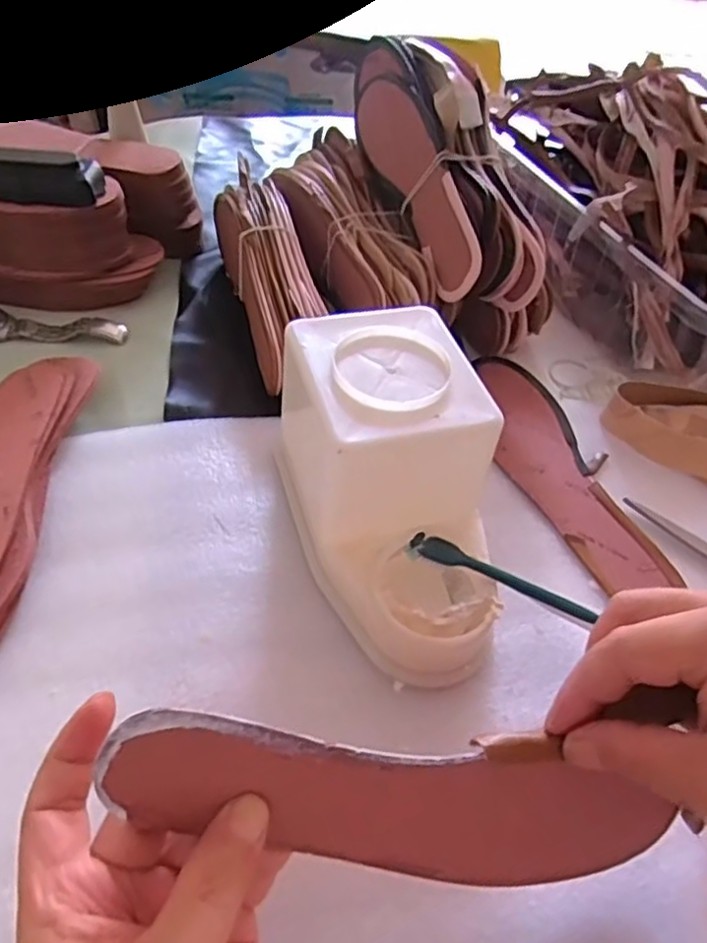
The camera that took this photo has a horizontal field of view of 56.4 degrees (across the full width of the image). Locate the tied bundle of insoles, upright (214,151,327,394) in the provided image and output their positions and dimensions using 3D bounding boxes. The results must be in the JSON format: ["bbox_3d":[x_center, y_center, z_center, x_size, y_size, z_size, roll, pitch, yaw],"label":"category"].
[{"bbox_3d":[-0.071,-0.169,0.555,0.057,0.085,0.202,-10,52,-15],"label":"tied bundle of insoles, upright"}]

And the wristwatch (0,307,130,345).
[{"bbox_3d":[-0.260,-0.123,0.553,0.134,0.014,0.033,-1,49,-7],"label":"wristwatch"}]

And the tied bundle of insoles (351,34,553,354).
[{"bbox_3d":[0.071,-0.243,0.568,0.087,0.117,0.293,-16,72,-18],"label":"tied bundle of insoles"}]

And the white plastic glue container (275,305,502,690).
[{"bbox_3d":[0.022,0.009,0.382,0.102,0.112,0.191,-9,50,-14],"label":"white plastic glue container"}]

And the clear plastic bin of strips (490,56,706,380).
[{"bbox_3d":[0.278,-0.243,0.623,0.227,0.160,0.414,-18,53,-21],"label":"clear plastic bin of strips"}]

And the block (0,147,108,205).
[{"bbox_3d":[-0.259,-0.239,0.528,0.110,0.035,0.029,3,49,-4],"label":"block"}]

